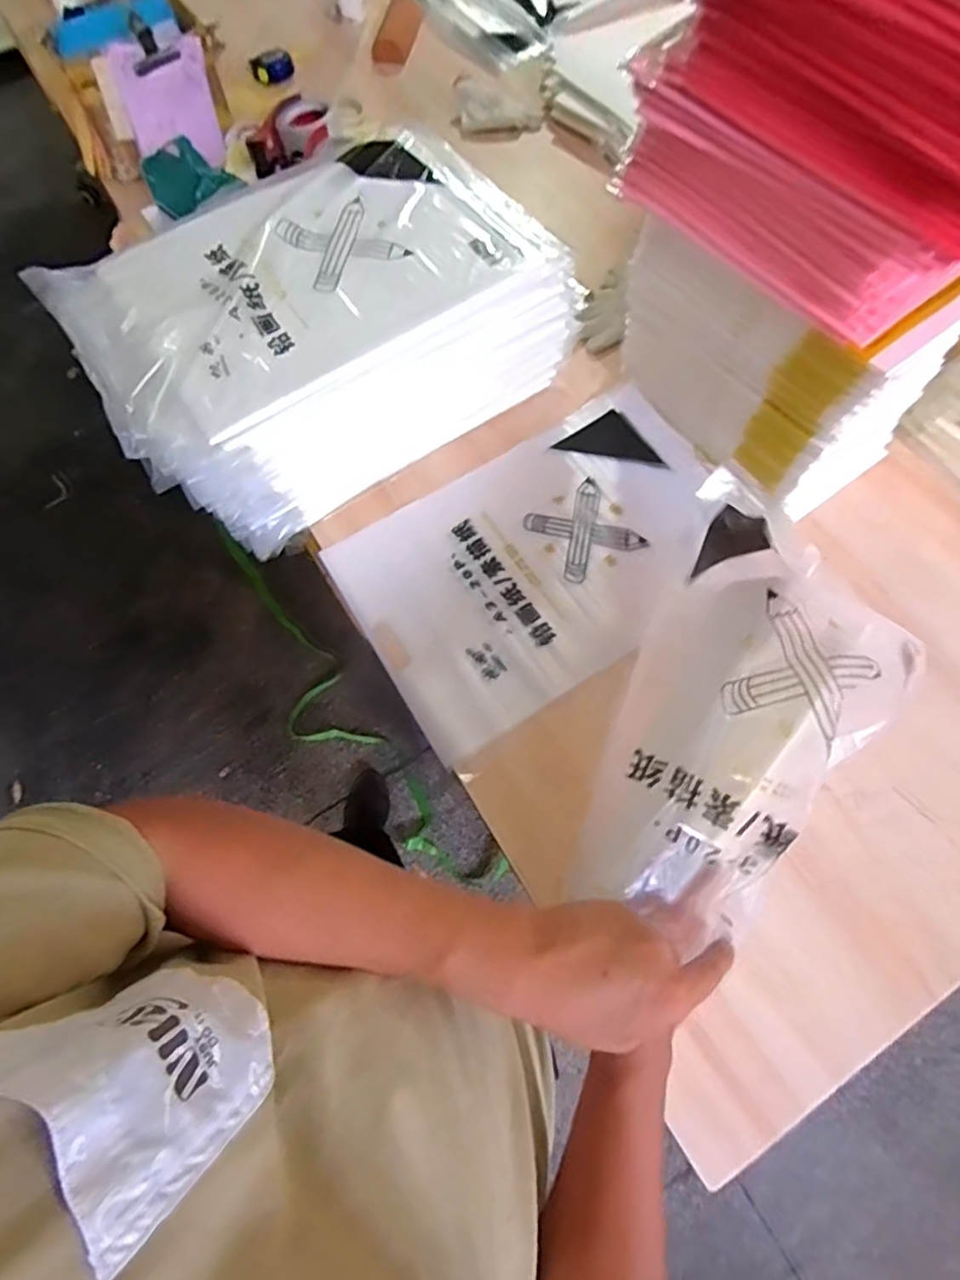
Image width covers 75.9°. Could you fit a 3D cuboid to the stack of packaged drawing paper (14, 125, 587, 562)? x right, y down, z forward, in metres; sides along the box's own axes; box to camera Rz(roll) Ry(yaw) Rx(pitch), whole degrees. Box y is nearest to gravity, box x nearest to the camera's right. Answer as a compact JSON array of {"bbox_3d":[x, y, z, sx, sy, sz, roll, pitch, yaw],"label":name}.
[{"bbox_3d":[-0.180,-0.376,0.744,0.514,0.213,0.309,-34,72,-11],"label":"stack of packaged drawing paper"}]

